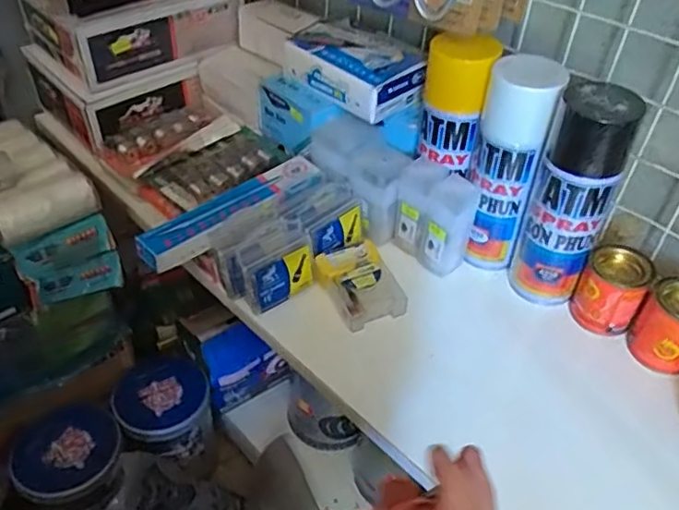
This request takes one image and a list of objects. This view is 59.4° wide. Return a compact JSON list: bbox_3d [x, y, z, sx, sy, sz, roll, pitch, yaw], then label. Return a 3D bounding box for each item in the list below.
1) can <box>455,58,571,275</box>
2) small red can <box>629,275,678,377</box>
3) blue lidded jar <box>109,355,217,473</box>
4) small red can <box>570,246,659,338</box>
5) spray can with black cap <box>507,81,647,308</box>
[{"bbox_3d":[0.160,-0.083,0.568,0.063,0.200,0.076,21,43,18],"label":"can"},{"bbox_3d":[0.290,0.062,0.516,0.053,0.070,0.047,33,48,29],"label":"small red can"},{"bbox_3d":[-0.221,0.207,0.756,0.106,0.114,0.122,-17,45,-24],"label":"blue lidded jar"},{"bbox_3d":[0.248,0.033,0.545,0.051,0.067,0.055,3,40,-2],"label":"small red can"},{"bbox_3d":[0.205,-0.047,0.530,0.060,0.207,0.070,21,43,18],"label":"spray can with black cap"}]

